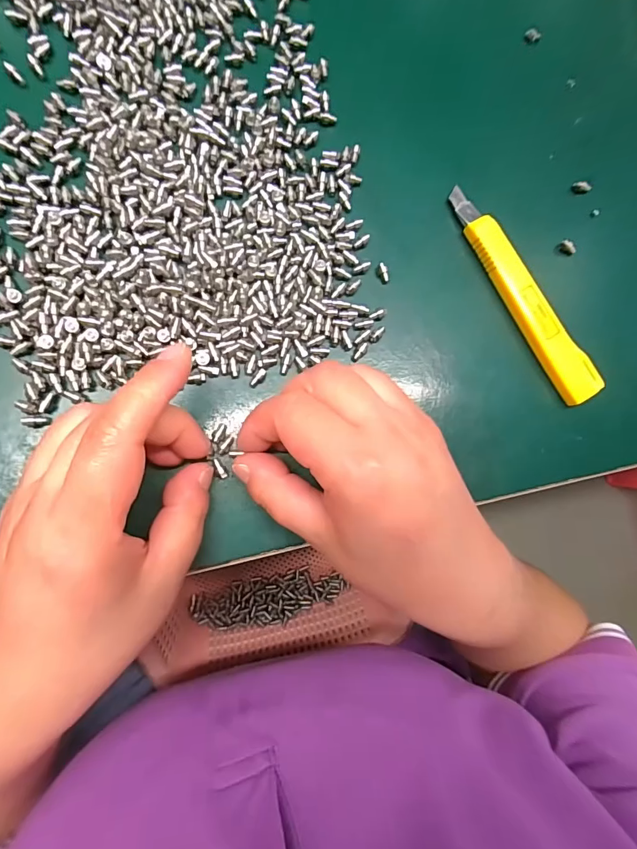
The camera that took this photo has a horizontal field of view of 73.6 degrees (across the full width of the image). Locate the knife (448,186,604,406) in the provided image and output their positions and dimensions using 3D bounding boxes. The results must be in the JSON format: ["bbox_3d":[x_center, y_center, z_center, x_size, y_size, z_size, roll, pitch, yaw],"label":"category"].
[{"bbox_3d":[0.111,-0.072,0.233,0.019,0.013,0.131,-31,90,-9],"label":"knife"}]

